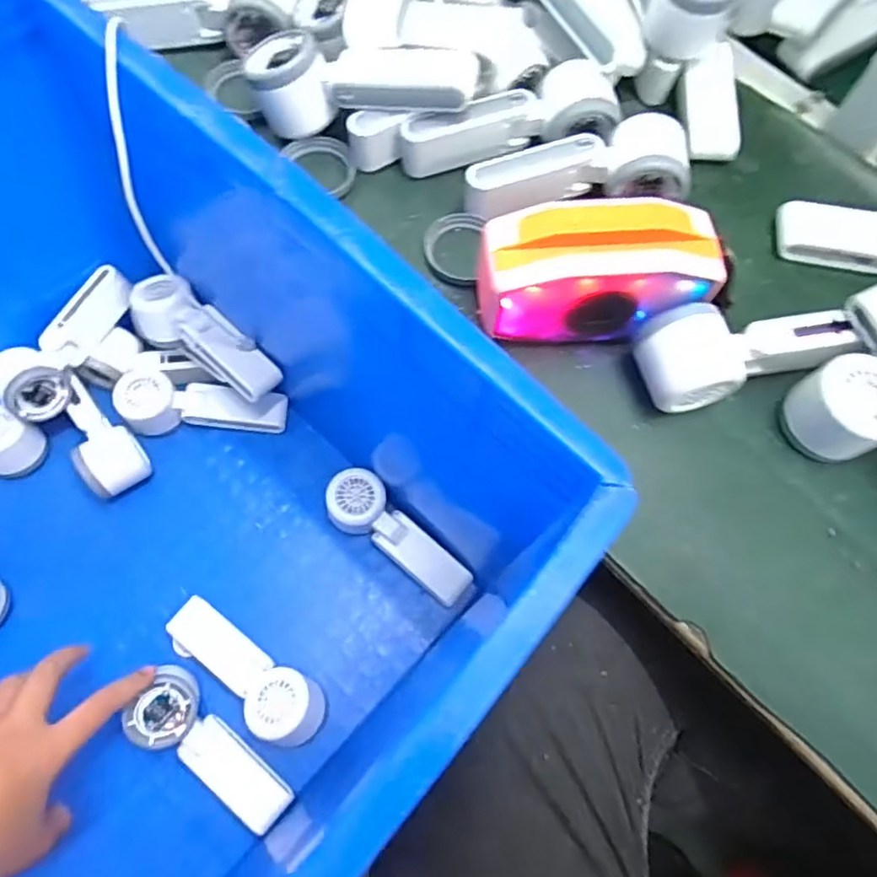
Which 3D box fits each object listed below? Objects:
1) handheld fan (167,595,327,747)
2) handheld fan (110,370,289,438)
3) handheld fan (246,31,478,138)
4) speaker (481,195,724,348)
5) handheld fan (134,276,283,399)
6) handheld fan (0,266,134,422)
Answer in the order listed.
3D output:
[{"bbox_3d":[-0.176,0.209,0.564,0.166,0.066,0.052,35,71,9],"label":"handheld fan"},{"bbox_3d":[-0.247,-0.032,0.660,0.168,0.036,0.066,6,73,-17],"label":"handheld fan"},{"bbox_3d":[-0.057,-0.265,0.468,0.167,0.043,0.060,7,69,-1],"label":"handheld fan"},{"bbox_3d":[0.101,-0.104,0.412,0.151,0.091,0.059,-3,71,-5],"label":"speaker"},{"bbox_3d":[-0.226,-0.104,0.624,0.158,0.049,0.068,32,107,0],"label":"handheld fan"},{"bbox_3d":[-0.370,-0.095,0.625,0.060,0.058,0.168,35,77,10],"label":"handheld fan"}]

